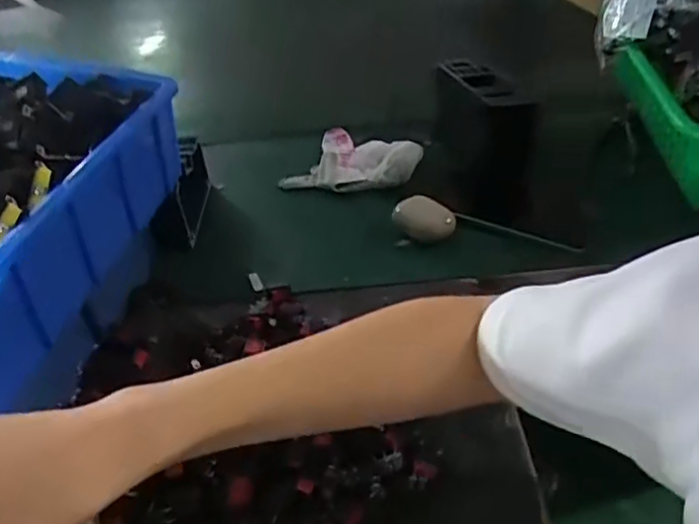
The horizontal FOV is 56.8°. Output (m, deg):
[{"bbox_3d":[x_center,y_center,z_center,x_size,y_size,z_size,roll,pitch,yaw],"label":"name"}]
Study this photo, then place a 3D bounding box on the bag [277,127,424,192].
[{"bbox_3d":[0.003,-0.109,0.695,0.122,0.030,0.093,18,44,27],"label":"bag"}]

